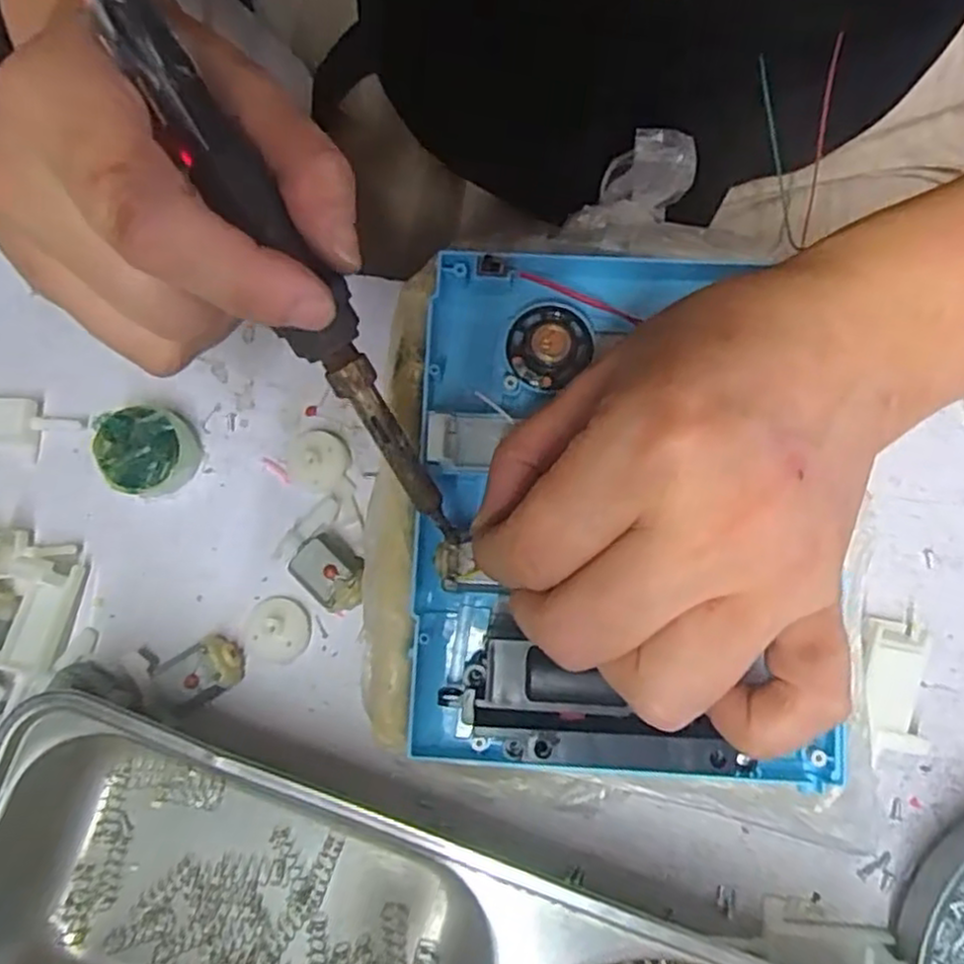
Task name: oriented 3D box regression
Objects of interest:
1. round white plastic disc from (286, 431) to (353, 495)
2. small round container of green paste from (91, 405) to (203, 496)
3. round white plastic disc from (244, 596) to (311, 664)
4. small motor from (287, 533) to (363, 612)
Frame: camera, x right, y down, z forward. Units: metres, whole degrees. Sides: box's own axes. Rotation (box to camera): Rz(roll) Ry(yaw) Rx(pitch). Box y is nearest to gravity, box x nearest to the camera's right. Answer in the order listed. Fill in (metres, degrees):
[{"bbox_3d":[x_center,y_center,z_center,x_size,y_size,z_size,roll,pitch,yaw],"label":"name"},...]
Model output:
[{"bbox_3d":[-0.063,-0.008,0.271,0.024,0.007,0.023,0,81,2],"label":"round white plastic disc"},{"bbox_3d":[-0.126,-0.011,0.268,0.033,0.019,0.032,0,81,2],"label":"small round container of green paste"},{"bbox_3d":[-0.075,0.054,0.262,0.023,0.005,0.023,0,81,2],"label":"round white plastic disc"},{"bbox_3d":[-0.054,0.033,0.259,0.028,0.014,0.020,43,85,8],"label":"small motor"}]

